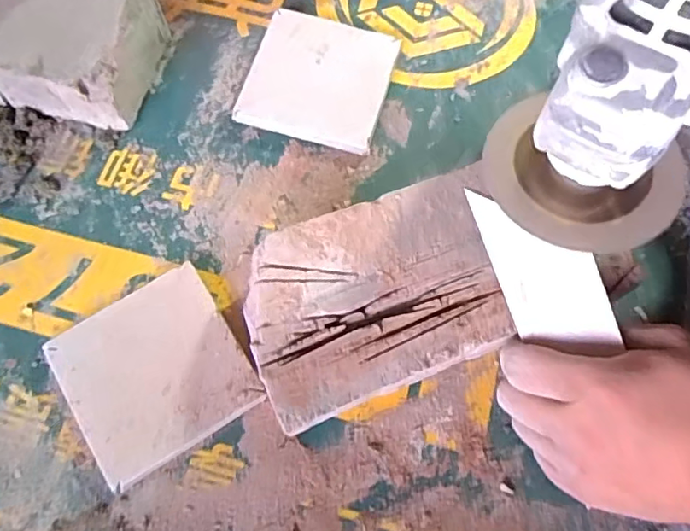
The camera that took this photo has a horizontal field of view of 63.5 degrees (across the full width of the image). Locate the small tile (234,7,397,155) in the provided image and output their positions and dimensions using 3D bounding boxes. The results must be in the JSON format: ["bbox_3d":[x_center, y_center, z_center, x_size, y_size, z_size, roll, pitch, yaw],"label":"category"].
[{"bbox_3d":[-0.018,-0.136,0.405,0.095,0.012,0.099,15,71,5],"label":"small tile"}]

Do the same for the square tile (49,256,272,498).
[{"bbox_3d":[-0.113,0.062,0.332,0.097,0.011,0.097,-33,74,-12],"label":"square tile"}]

